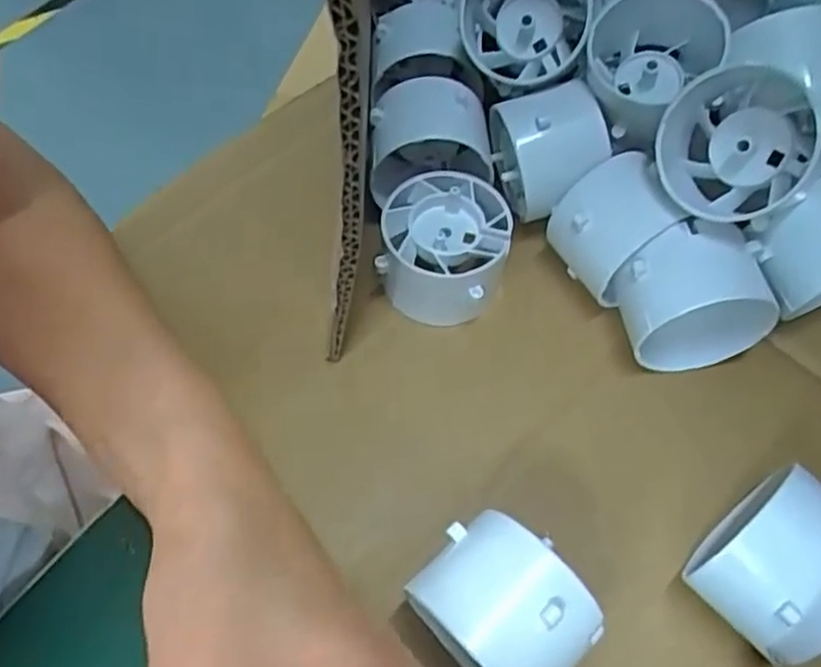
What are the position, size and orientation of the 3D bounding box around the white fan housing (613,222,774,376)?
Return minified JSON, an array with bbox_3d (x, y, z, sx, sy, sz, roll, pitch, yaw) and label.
[{"bbox_3d":[0.100,-0.012,0.259,0.050,0.048,0.038,-7,65,-2],"label":"white fan housing"}]

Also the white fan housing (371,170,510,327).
[{"bbox_3d":[0.013,-0.033,0.277,0.047,0.034,0.049,-2,59,4],"label":"white fan housing"}]

